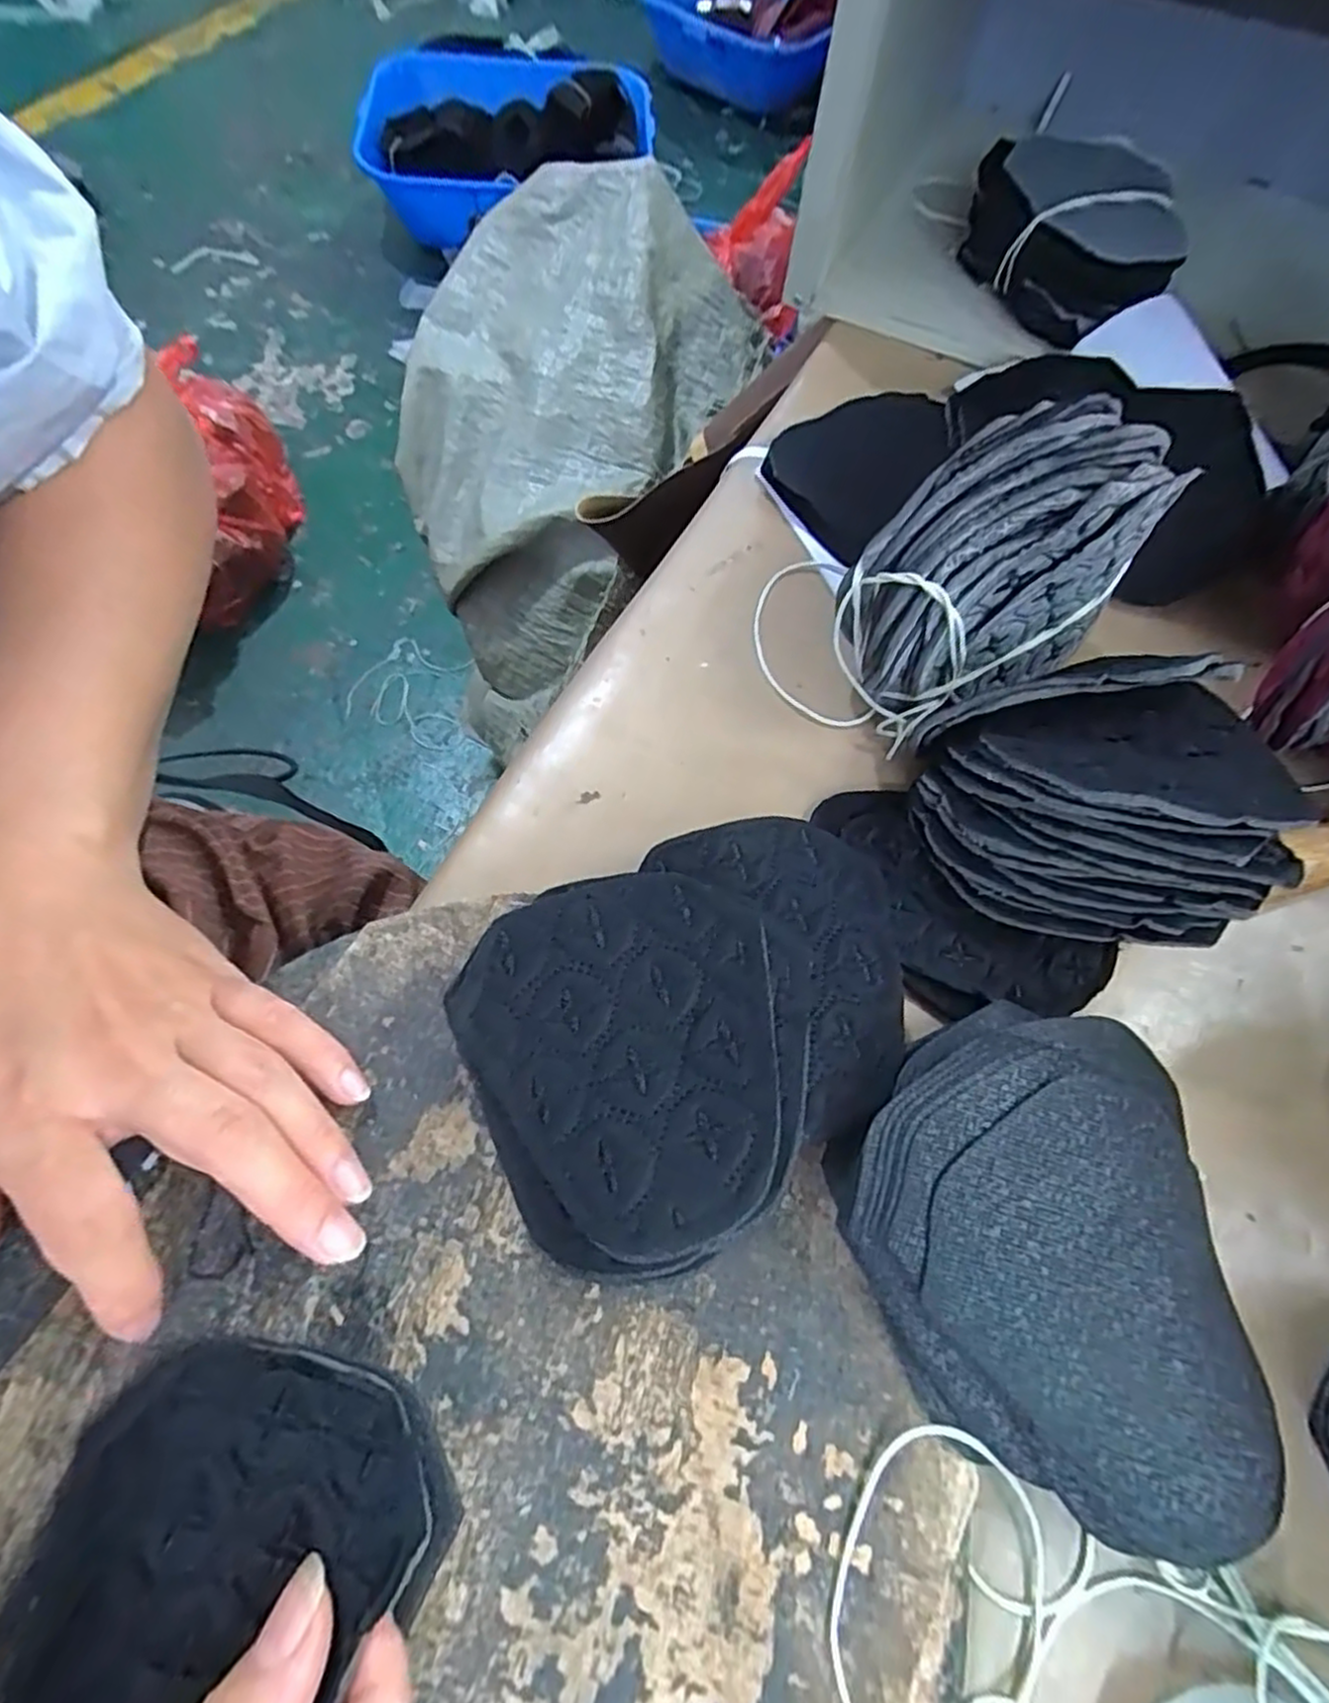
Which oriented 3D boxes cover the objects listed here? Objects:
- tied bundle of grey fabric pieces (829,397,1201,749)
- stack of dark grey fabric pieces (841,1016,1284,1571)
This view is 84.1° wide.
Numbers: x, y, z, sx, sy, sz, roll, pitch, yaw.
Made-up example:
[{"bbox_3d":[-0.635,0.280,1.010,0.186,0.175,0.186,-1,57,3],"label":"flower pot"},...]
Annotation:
[{"bbox_3d":[0.120,-0.101,0.284,0.093,0.113,0.063,-28,70,-15],"label":"tied bundle of grey fabric pieces"},{"bbox_3d":[0.107,0.115,0.214,0.105,0.041,0.132,1,65,-3],"label":"stack of dark grey fabric pieces"}]

